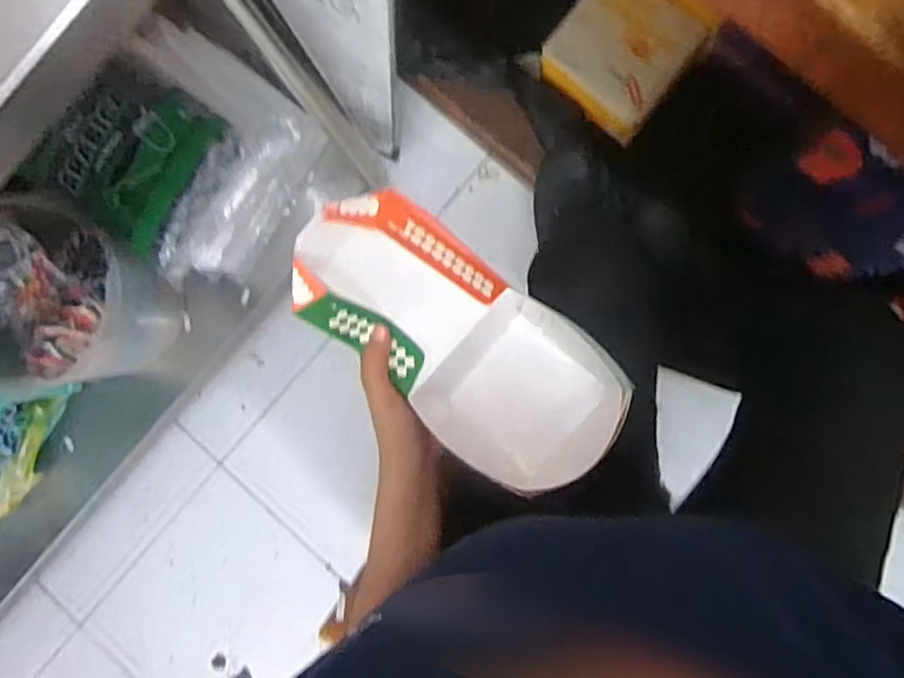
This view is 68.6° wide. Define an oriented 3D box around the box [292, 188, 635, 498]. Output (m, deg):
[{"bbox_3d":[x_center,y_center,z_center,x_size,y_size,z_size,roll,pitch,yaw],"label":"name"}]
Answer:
[{"bbox_3d":[0.006,0.000,0.476,0.254,0.082,0.120,40,92,-17],"label":"box"}]

